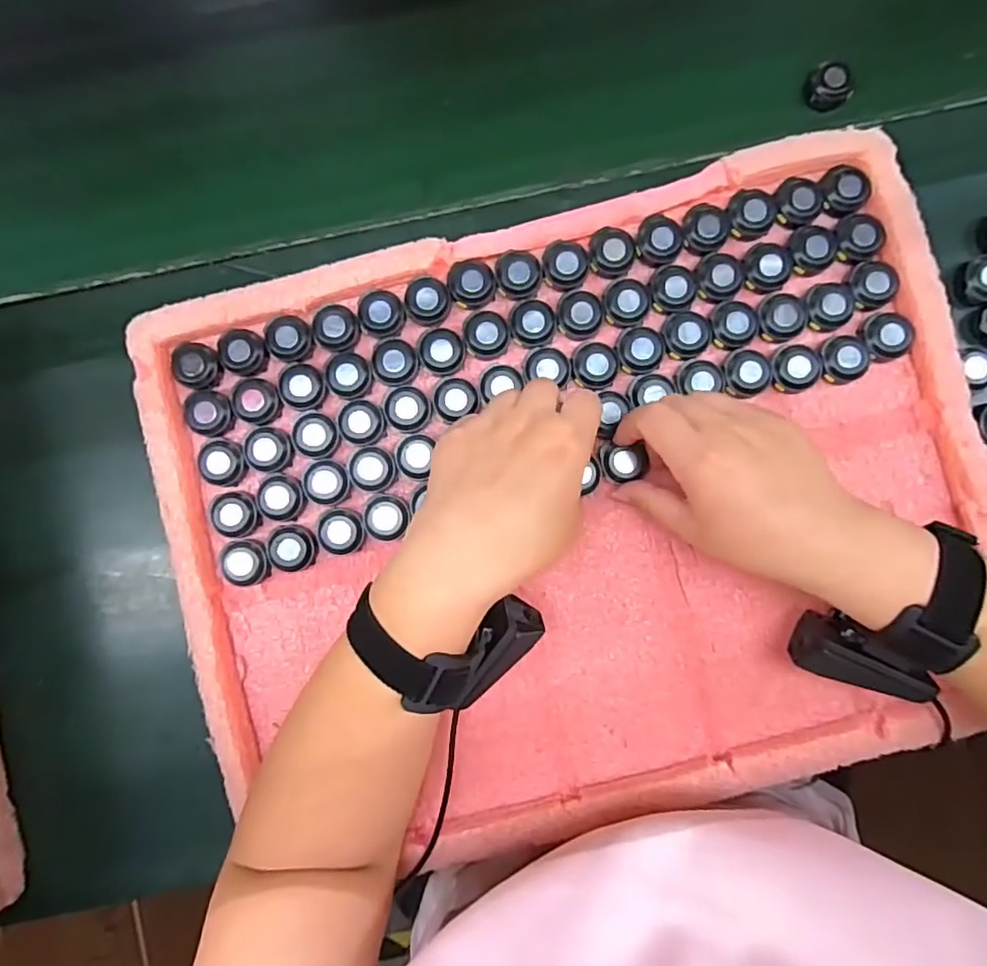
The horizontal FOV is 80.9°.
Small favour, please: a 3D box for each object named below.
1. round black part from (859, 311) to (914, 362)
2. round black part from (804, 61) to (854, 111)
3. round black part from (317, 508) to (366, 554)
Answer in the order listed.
[{"bbox_3d":[0.247,-0.092,0.361,0.030,0.011,0.030,0,85,1],"label":"round black part"},{"bbox_3d":[0.230,-0.271,0.397,0.031,0.015,0.023,34,86,4],"label":"round black part"},{"bbox_3d":[-0.097,0.030,0.366,0.030,0.009,0.029,0,85,1],"label":"round black part"}]

